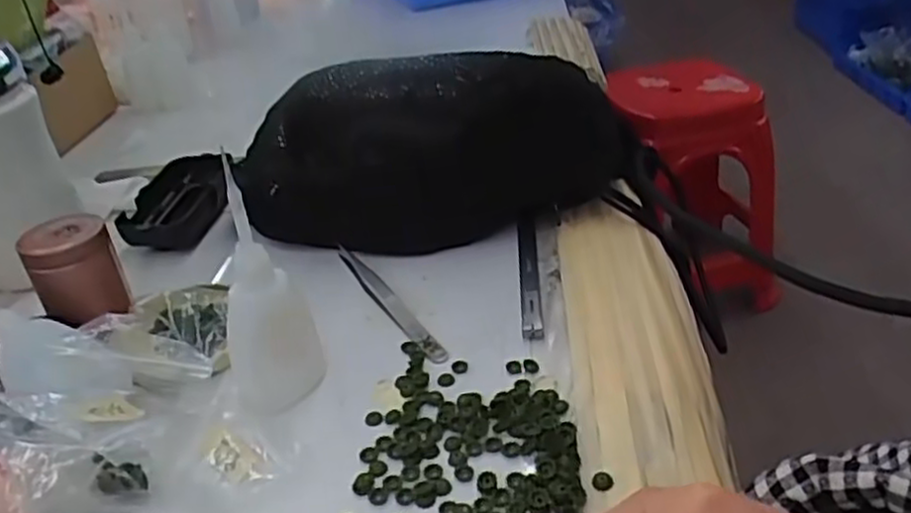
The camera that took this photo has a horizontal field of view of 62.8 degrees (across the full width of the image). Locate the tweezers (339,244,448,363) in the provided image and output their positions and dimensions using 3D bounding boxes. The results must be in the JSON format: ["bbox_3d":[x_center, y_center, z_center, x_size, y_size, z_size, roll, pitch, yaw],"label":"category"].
[{"bbox_3d":[-0.041,0.023,0.427,0.013,0.005,0.131,-20,35,-23],"label":"tweezers"}]

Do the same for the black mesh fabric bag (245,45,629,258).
[{"bbox_3d":[-0.013,-0.076,0.482,0.246,0.106,0.084,-11,32,-9],"label":"black mesh fabric bag"}]

